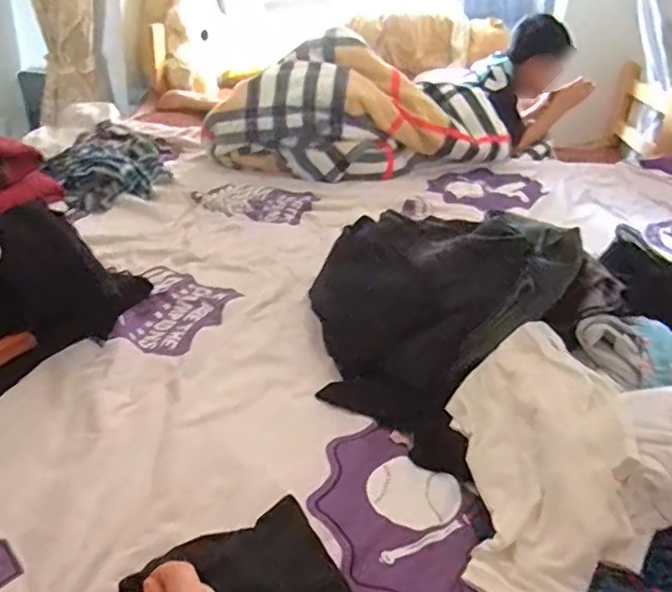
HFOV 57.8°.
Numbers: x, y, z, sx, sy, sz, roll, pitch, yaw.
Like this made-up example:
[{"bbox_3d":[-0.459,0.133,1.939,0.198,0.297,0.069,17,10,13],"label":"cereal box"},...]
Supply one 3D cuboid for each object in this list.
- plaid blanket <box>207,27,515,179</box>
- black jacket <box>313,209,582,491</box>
[{"bbox_3d":[0.081,-0.505,1.683,0.835,0.318,0.286,-6,29,-18],"label":"plaid blanket"},{"bbox_3d":[0.091,-0.005,0.879,0.416,0.202,0.328,24,34,32],"label":"black jacket"}]

